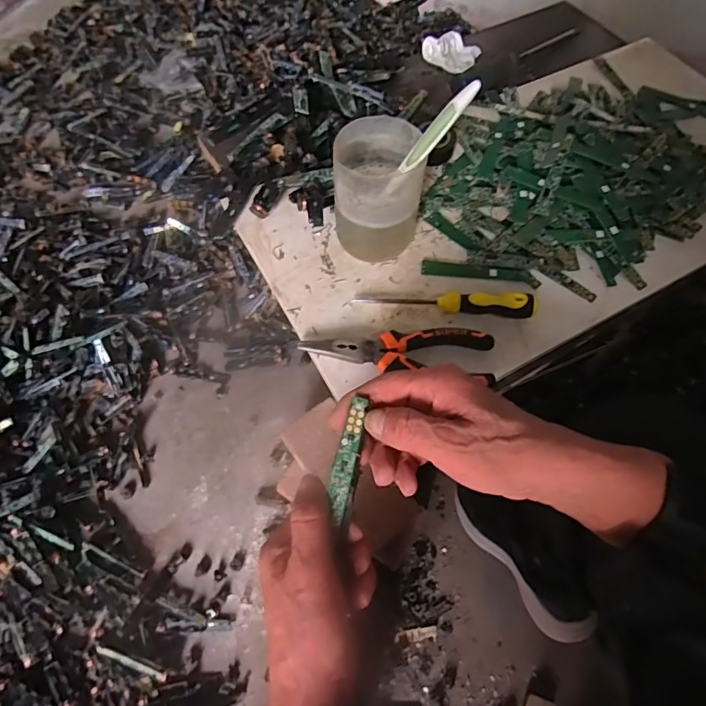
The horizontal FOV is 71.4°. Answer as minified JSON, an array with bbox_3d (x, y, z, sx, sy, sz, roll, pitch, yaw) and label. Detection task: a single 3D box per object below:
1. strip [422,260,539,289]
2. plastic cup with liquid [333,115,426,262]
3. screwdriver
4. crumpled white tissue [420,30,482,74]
[{"bbox_3d":[0.121,-0.077,0.467,0.110,0.006,0.017,8,75,3],"label":"strip"},{"bbox_3d":[0.020,-0.140,0.434,0.074,0.096,0.076,1,61,-2],"label":"plastic cup with liquid"},{"bbox_3d":[0.084,-0.043,0.428,0.157,0.028,0.018,4,61,0],"label":"screwdriver"},{"bbox_3d":[0.122,-0.382,0.619,0.067,0.021,0.051,27,64,12],"label":"crumpled white tissue"}]

